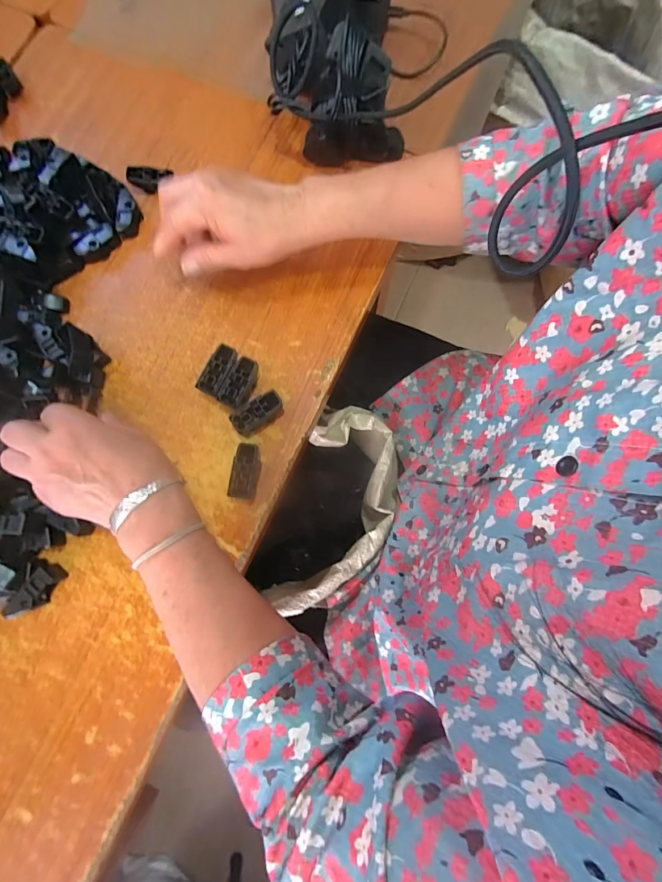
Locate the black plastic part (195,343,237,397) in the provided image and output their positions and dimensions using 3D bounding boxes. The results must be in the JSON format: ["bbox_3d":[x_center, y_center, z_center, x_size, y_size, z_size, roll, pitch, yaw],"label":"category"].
[{"bbox_3d":[-0.107,-0.066,0.362,0.023,0.022,0.048,26,81,6],"label":"black plastic part"}]

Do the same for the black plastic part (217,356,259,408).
[{"bbox_3d":[-0.086,-0.054,0.360,0.023,0.022,0.047,26,81,6],"label":"black plastic part"}]

